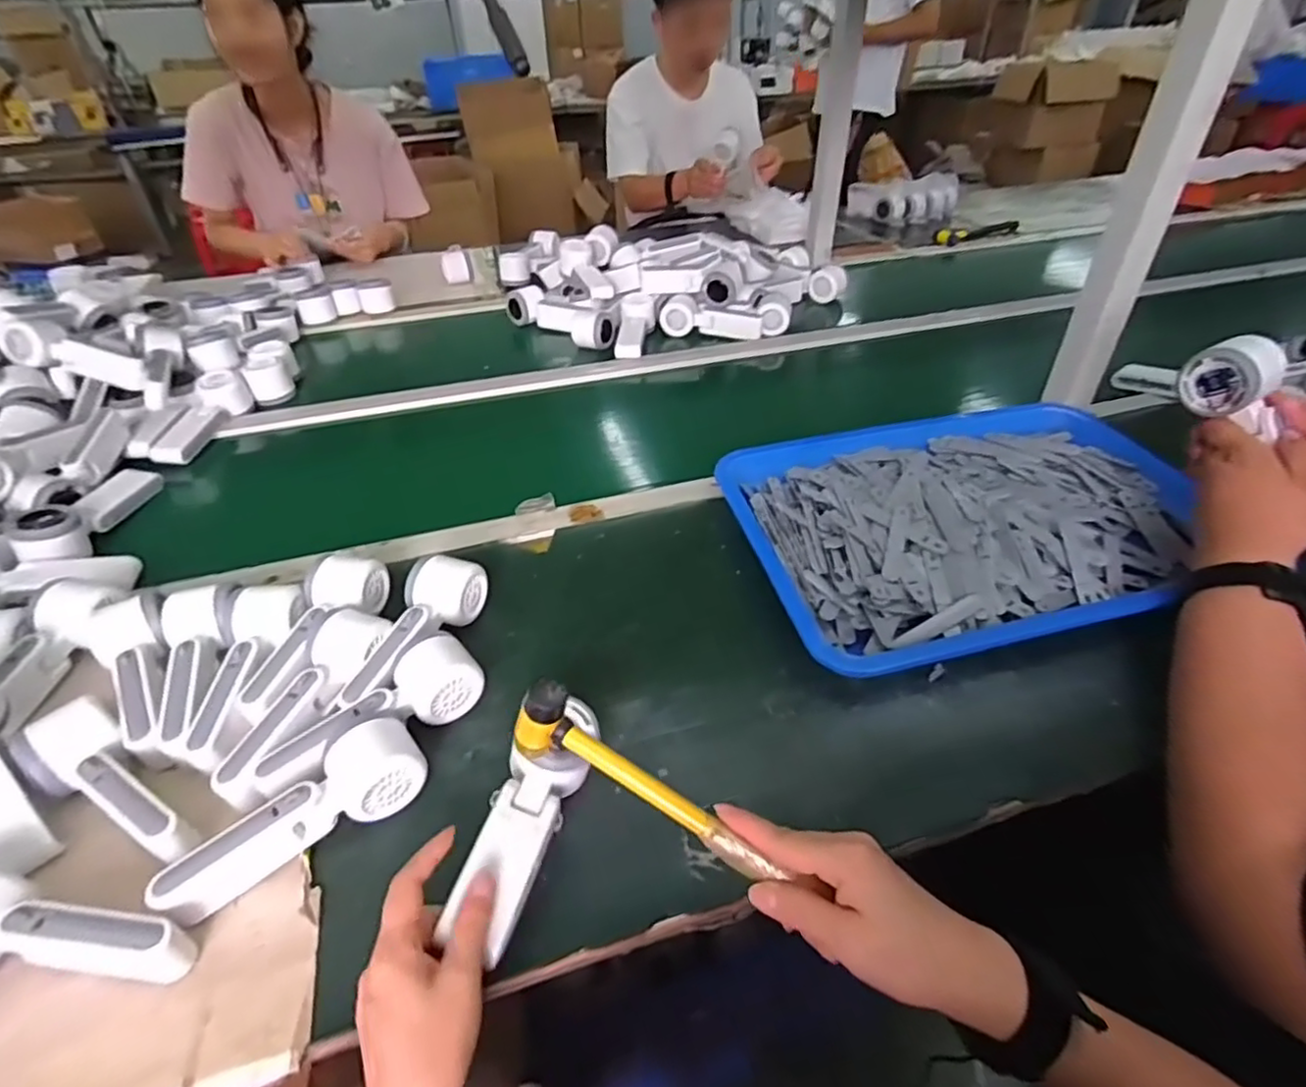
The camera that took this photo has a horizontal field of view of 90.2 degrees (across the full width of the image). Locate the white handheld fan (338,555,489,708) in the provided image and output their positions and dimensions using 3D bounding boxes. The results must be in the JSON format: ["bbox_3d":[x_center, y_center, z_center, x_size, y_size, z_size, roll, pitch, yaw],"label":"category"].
[{"bbox_3d":[-0.209,0.072,0.558,0.058,0.045,0.164,14,43,19],"label":"white handheld fan"}]

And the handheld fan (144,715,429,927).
[{"bbox_3d":[-0.239,0.185,0.440,0.166,0.053,0.059,-30,47,-29],"label":"handheld fan"}]

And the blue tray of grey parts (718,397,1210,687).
[{"bbox_3d":[0.327,-0.040,0.671,0.462,0.046,0.339,-11,41,-10],"label":"blue tray of grey parts"}]

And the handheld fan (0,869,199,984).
[{"bbox_3d":[-0.352,0.235,0.375,0.149,0.057,0.060,8,41,12],"label":"handheld fan"}]

